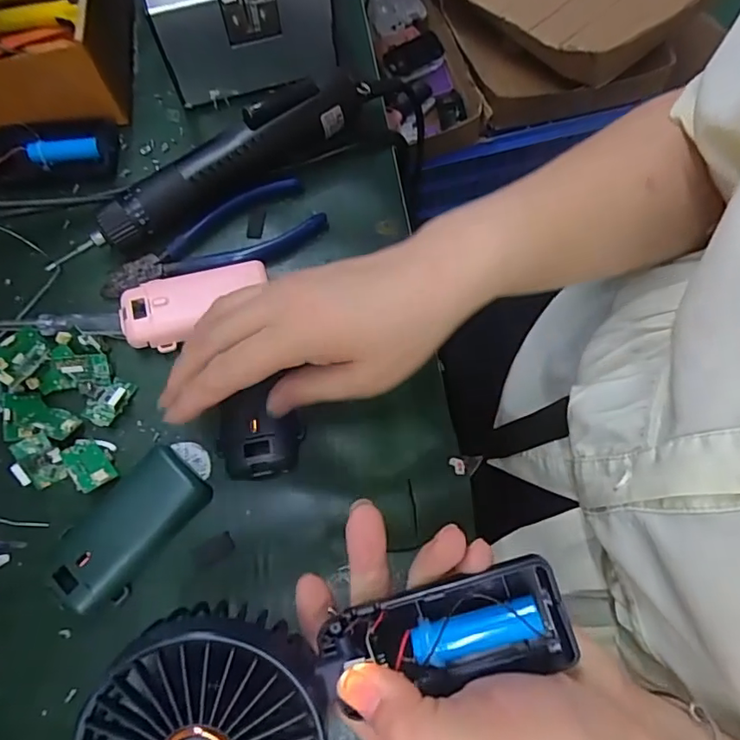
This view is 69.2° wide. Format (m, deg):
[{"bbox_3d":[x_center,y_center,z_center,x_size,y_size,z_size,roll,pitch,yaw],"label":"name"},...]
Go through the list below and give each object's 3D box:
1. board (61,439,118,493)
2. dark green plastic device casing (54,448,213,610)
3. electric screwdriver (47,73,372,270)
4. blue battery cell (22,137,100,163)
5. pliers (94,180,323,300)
[{"bbox_3d":[-0.163,0.054,0.311,0.020,0.009,0.034,-35,71,-11],"label":"board"},{"bbox_3d":[-0.134,0.087,0.297,0.049,0.017,0.088,38,74,15],"label":"dark green plastic device casing"},{"bbox_3d":[-0.101,-0.138,0.361,0.229,0.055,0.031,-32,71,-10],"label":"electric screwdriver"},{"bbox_3d":[-0.223,-0.159,0.391,0.050,0.014,0.015,-9,68,-2],"label":"blue battery cell"},{"bbox_3d":[-0.104,-0.082,0.361,0.149,0.016,0.050,-31,71,-10],"label":"pliers"}]

